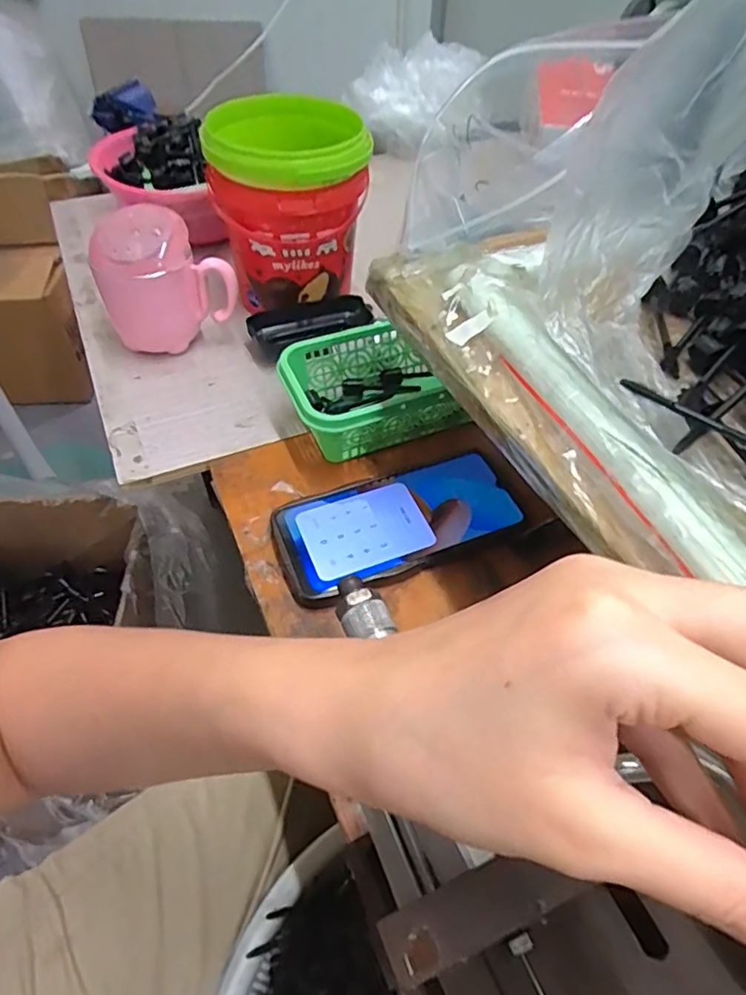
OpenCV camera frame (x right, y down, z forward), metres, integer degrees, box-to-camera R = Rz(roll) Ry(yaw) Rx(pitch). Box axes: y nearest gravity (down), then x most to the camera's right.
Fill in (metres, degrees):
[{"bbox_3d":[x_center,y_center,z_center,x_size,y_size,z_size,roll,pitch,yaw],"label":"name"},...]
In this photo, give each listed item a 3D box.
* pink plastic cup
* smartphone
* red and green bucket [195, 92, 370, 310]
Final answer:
[{"bbox_3d":[-0.173,-0.180,0.501,0.104,0.107,0.071,7,50,3],"label":"pink plastic cup"},{"bbox_3d":[0.016,0.015,0.394,0.159,0.014,0.080,-17,53,-16],"label":"smartphone"},{"bbox_3d":[-0.075,-0.250,0.529,0.129,0.159,0.120,-10,52,-11],"label":"red and green bucket"}]

